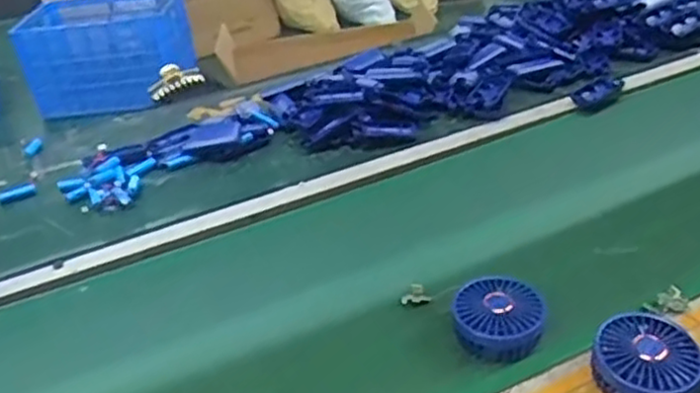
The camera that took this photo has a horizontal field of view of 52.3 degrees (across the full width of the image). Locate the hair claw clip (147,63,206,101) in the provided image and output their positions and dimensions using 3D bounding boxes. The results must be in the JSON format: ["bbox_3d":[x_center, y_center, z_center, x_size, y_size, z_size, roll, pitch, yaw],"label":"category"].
[{"bbox_3d":[-0.344,-0.231,1.407,0.105,0.055,0.054,-11,32,-6],"label":"hair claw clip"}]

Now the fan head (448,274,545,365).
[{"bbox_3d":[0.146,0.120,0.698,0.086,0.044,0.089,-5,32,3],"label":"fan head"}]

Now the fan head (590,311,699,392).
[{"bbox_3d":[0.258,0.148,0.626,0.082,0.046,0.087,-5,32,3],"label":"fan head"}]

